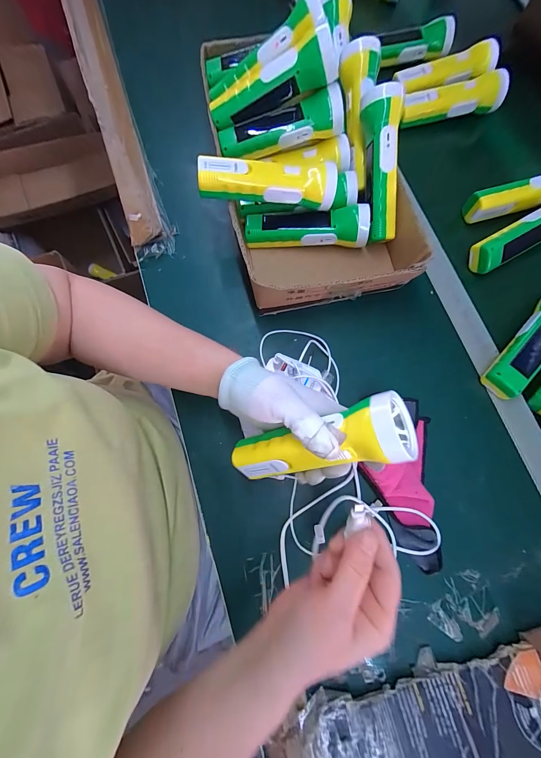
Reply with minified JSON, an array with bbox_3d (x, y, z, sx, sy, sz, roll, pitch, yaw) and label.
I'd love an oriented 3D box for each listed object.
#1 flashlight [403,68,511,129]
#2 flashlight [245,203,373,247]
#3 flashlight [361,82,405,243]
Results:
[{"bbox_3d":[0.294,-0.465,0.485,0.165,0.049,0.040,-10,77,-3],"label":"flashlight"},{"bbox_3d":[0.048,-0.209,0.408,0.165,0.048,0.043,2,76,0],"label":"flashlight"},{"bbox_3d":[0.145,-0.270,0.384,0.047,0.051,0.168,-7,106,-2],"label":"flashlight"}]

